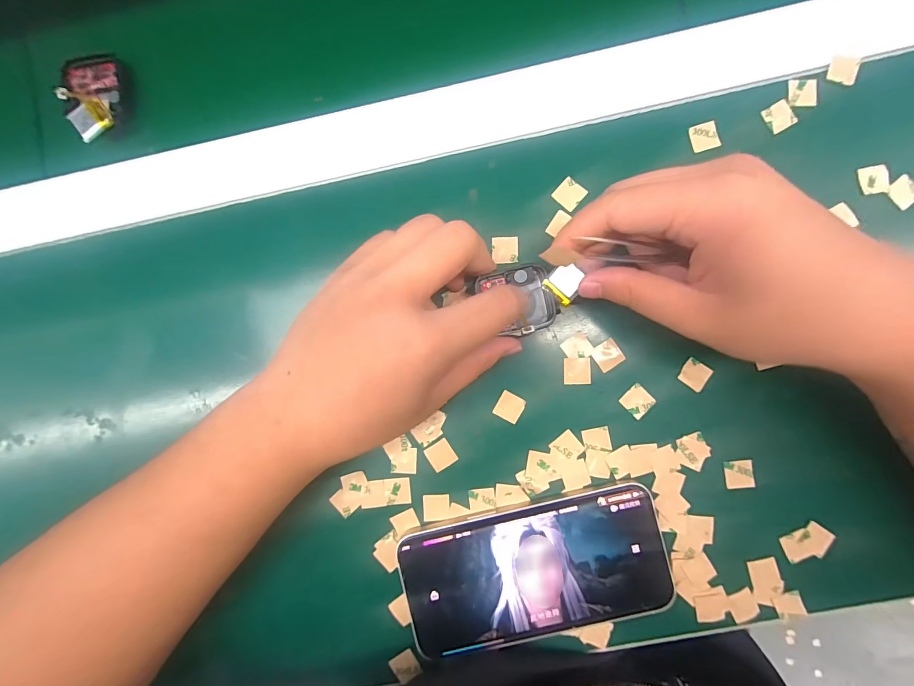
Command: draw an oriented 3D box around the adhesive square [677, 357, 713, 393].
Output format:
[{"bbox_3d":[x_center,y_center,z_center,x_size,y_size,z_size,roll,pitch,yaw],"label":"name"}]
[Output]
[{"bbox_3d":[0.135,0.018,0.218,0.015,0.004,0.016,37,90,3],"label":"adhesive square"}]

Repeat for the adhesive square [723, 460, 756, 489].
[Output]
[{"bbox_3d":[0.159,0.074,0.217,0.016,0.004,0.015,-6,85,4],"label":"adhesive square"}]

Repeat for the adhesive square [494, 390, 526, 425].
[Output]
[{"bbox_3d":[0.031,0.037,0.222,0.015,0.004,0.015,29,90,3],"label":"adhesive square"}]

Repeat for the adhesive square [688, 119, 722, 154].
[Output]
[{"bbox_3d":[0.142,-0.118,0.222,0.015,0.004,0.015,-14,90,7],"label":"adhesive square"}]

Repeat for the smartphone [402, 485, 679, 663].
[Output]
[{"bbox_3d":[0.043,0.127,0.217,0.143,0.008,0.071,-13,88,2],"label":"smartphone"}]

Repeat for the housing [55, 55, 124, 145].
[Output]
[{"bbox_3d":[-0.222,-0.149,0.234,0.035,0.015,0.057,-3,88,2],"label":"housing"}]

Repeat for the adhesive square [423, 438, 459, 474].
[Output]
[{"bbox_3d":[-0.009,0.065,0.225,0.015,0.004,0.015,-33,87,2],"label":"adhesive square"}]

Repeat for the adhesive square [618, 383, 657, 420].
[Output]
[{"bbox_3d":[0.103,0.033,0.221,0.015,0.004,0.015,44,90,6],"label":"adhesive square"}]

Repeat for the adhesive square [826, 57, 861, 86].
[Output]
[{"bbox_3d":[0.219,-0.154,0.218,0.015,0.004,0.015,18,89,3],"label":"adhesive square"}]

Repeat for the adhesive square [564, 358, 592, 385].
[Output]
[{"bbox_3d":[0.069,0.016,0.221,0.016,0.004,0.015,-2,88,2],"label":"adhesive square"}]

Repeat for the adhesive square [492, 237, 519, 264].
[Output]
[{"bbox_3d":[0.028,-0.054,0.225,0.015,0.004,0.016,-3,88,2],"label":"adhesive square"}]

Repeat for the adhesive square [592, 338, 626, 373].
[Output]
[{"bbox_3d":[0.086,0.007,0.220,0.015,0.004,0.015,-33,87,1],"label":"adhesive square"}]

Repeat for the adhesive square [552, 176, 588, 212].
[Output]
[{"bbox_3d":[0.065,-0.086,0.223,0.015,0.004,0.016,41,90,3],"label":"adhesive square"}]

